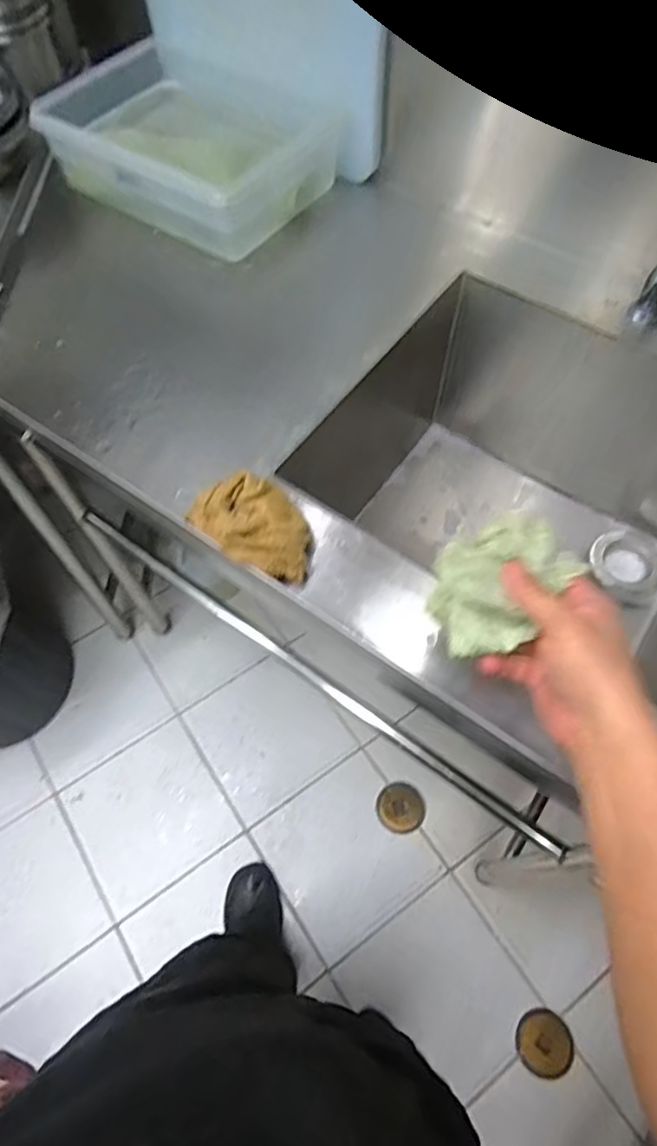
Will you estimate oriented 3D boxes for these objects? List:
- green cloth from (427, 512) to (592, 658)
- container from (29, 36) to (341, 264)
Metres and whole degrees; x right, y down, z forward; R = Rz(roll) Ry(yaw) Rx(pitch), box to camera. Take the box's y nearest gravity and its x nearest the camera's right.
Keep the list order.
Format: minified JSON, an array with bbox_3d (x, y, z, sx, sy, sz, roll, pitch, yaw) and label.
[{"bbox_3d":[0.124,0.004,0.424,0.105,0.033,0.085,-16,63,-8],"label":"green cloth"},{"bbox_3d":[-0.193,-0.603,0.857,0.366,0.102,0.272,31,66,16],"label":"container"}]

